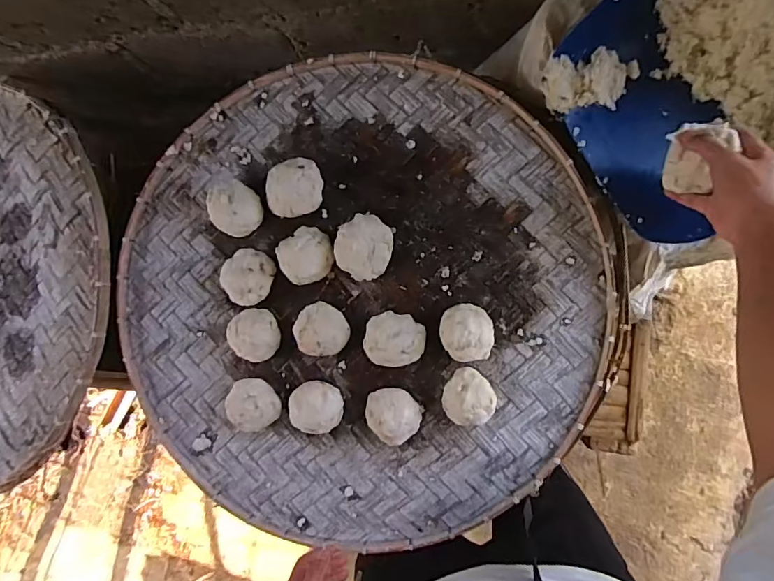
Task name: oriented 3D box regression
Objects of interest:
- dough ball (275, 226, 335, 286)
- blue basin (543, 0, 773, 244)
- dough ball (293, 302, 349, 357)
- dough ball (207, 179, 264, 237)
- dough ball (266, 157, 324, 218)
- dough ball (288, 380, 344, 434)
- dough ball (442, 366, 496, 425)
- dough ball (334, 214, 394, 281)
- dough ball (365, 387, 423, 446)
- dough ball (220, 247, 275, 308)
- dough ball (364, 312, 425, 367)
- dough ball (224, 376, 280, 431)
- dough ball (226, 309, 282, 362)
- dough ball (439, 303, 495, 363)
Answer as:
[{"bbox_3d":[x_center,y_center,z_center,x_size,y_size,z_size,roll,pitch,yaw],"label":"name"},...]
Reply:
[{"bbox_3d":[-0.119,-0.052,0.678,0.076,0.049,0.078,0,92,9],"label":"dough ball"},{"bbox_3d":[0.402,-0.257,0.560,0.317,0.105,0.300,-27,87,9],"label":"blue basin"},{"bbox_3d":[-0.096,0.057,0.680,0.077,0.041,0.073,0,92,9],"label":"dough ball"},{"bbox_3d":[-0.229,-0.124,0.692,0.078,0.048,0.072,0,92,9],"label":"dough ball"},{"bbox_3d":[-0.136,-0.153,0.692,0.079,0.044,0.087,8,93,9],"label":"dough ball"},{"bbox_3d":[-0.105,0.172,0.677,0.080,0.041,0.079,0,92,9],"label":"dough ball"},{"bbox_3d":[0.113,0.148,0.639,0.070,0.047,0.071,0,92,9],"label":"dough ball"},{"bbox_3d":[-0.033,-0.063,0.667,0.079,0.037,0.091,12,94,9],"label":"dough ball"},{"bbox_3d":[0.009,0.179,0.655,0.075,0.043,0.075,0,92,9],"label":"dough ball"},{"bbox_3d":[-0.210,-0.020,0.699,0.075,0.042,0.085,35,97,7],"label":"dough ball"},{"bbox_3d":[0.010,0.069,0.651,0.083,0.052,0.071,9,93,9],"label":"dough ball"},{"bbox_3d":[-0.199,0.170,0.694,0.074,0.044,0.078,0,92,9],"label":"dough ball"},{"bbox_3d":[-0.202,0.069,0.700,0.073,0.034,0.076,0,92,9],"label":"dough ball"},{"bbox_3d":[0.109,0.058,0.633,0.071,0.058,0.075,0,92,9],"label":"dough ball"}]

